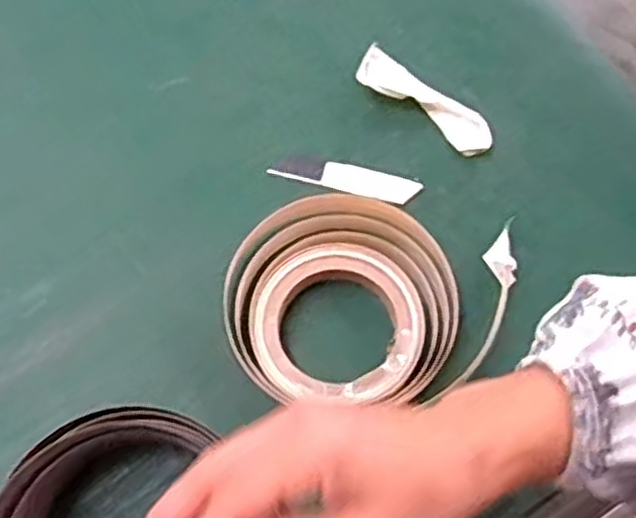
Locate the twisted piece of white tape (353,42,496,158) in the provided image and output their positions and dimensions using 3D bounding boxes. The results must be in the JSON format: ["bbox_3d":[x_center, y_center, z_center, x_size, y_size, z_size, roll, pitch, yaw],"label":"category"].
[{"bbox_3d":[0.080,-0.116,0.561,0.112,0.018,0.034,34,72,12],"label":"twisted piece of white tape"}]

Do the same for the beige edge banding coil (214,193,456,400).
[{"bbox_3d":[0.015,0.024,0.488,0.146,0.021,0.134,0,68,0],"label":"beige edge banding coil"}]

